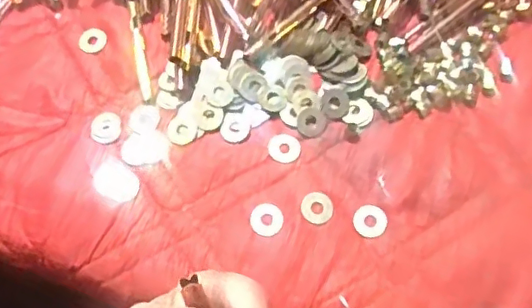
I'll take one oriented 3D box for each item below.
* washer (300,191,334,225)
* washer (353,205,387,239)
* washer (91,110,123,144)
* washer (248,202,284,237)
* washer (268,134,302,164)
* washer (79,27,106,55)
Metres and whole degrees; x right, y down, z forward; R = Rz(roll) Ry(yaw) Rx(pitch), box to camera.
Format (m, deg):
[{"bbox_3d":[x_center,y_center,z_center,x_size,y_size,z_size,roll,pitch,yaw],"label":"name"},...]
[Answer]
[{"bbox_3d":[0.035,0.037,0.387,0.022,0.004,0.022,-1,69,4],"label":"washer"},{"bbox_3d":[0.070,0.045,0.381,0.022,0.004,0.022,-1,69,4],"label":"washer"},{"bbox_3d":[-0.120,-0.021,0.422,0.022,0.004,0.025,0,69,4],"label":"washer"},{"bbox_3d":[0.001,0.045,0.386,0.022,0.004,0.023,0,64,-1],"label":"washer"},{"bbox_3d":[0.014,-0.005,0.404,0.023,0.004,0.021,-1,69,4],"label":"washer"},{"bbox_3d":[-0.139,-0.091,0.450,0.021,0.004,0.023,-1,69,4],"label":"washer"}]

